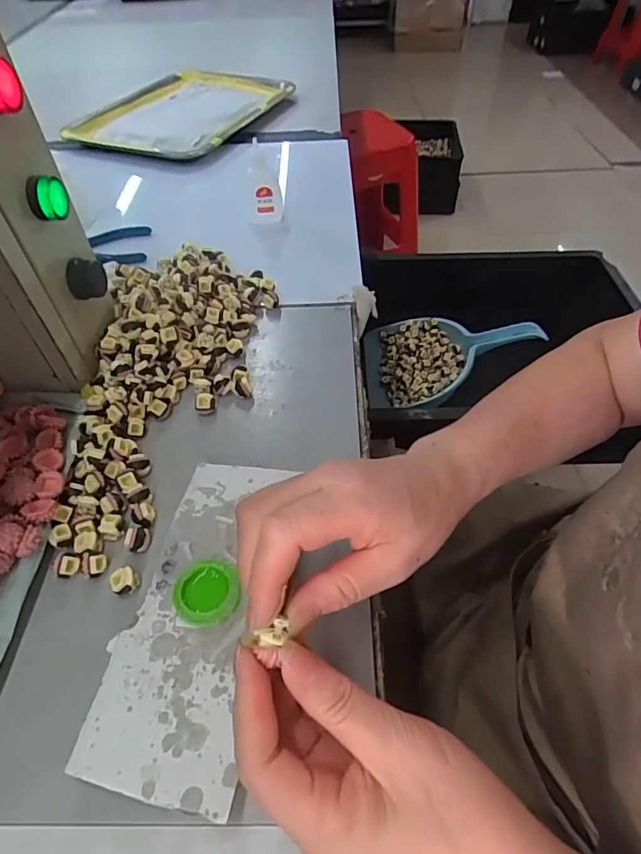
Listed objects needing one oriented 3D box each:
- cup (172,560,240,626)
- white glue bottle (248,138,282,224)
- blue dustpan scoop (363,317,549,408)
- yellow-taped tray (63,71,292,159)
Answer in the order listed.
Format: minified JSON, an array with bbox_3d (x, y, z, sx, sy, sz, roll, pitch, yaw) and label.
[{"bbox_3d":[-0.067,0.098,0.288,0.038,0.009,0.036,-1,51,1],"label":"cup"},{"bbox_3d":[-0.064,-0.273,0.557,0.037,0.083,0.024,7,51,7],"label":"white glue bottle"},{"bbox_3d":[0.226,-0.128,0.844,0.295,0.068,0.206,-4,51,-2],"label":"blue dustpan scoop"},{"bbox_3d":[-0.219,-0.496,0.769,0.238,0.032,0.334,18,53,15],"label":"yellow-taped tray"}]

